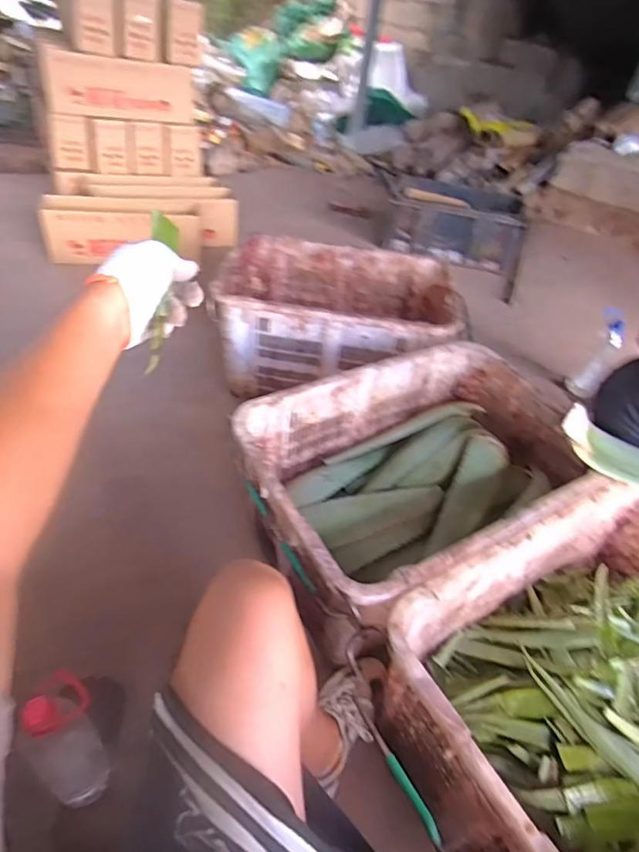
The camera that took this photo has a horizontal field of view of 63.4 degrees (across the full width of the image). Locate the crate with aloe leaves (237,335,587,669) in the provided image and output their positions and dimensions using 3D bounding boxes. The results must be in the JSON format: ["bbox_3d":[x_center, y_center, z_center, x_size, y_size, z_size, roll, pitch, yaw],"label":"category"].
[{"bbox_3d":[0.204,0.110,1.115,0.700,0.285,0.473,-21,48,-28],"label":"crate with aloe leaves"}]

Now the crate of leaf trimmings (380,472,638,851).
[{"bbox_3d":[0.500,0.418,0.840,0.751,0.292,0.499,-21,48,-28],"label":"crate of leaf trimmings"}]

